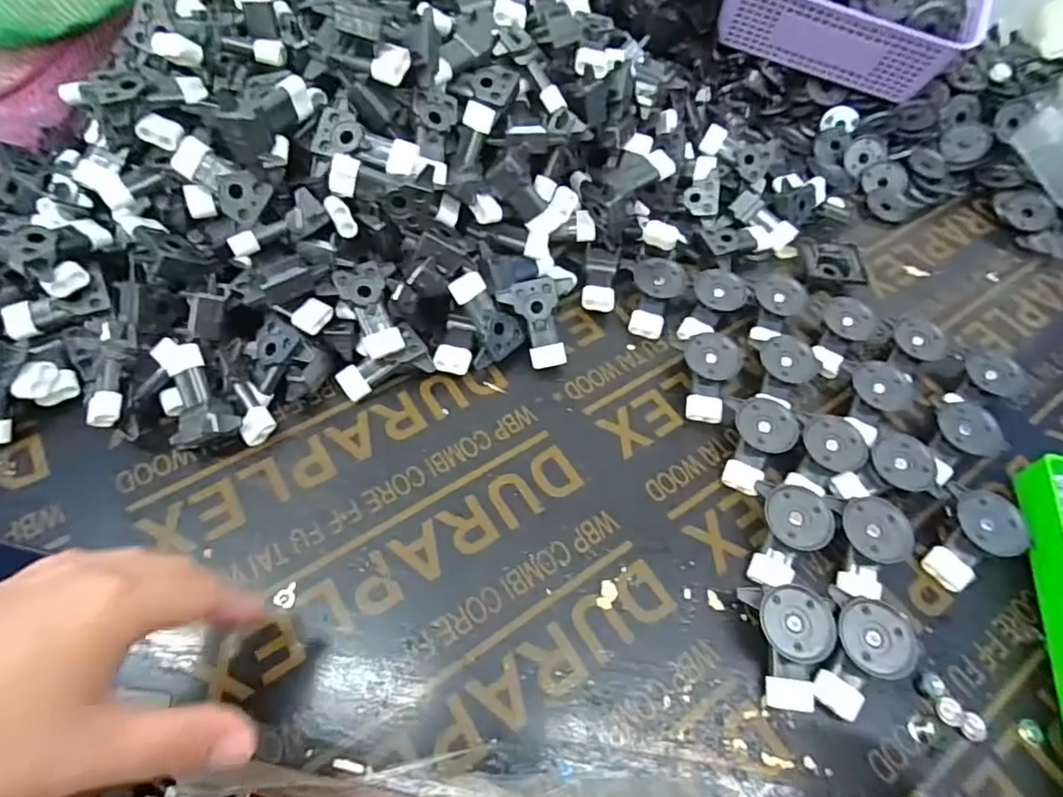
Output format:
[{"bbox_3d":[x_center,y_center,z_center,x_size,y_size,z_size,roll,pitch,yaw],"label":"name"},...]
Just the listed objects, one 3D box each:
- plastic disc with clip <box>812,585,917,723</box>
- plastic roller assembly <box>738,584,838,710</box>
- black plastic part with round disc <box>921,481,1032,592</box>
[{"bbox_3d":[0.196,0.154,0.340,0.044,0.029,0.067,22,59,9],"label":"plastic disc with clip"},{"bbox_3d":[0.153,0.148,0.341,0.047,0.028,0.065,1,58,-3],"label":"plastic roller assembly"},{"bbox_3d":[0.292,0.094,0.385,0.068,0.030,0.047,-34,66,-23],"label":"black plastic part with round disc"}]

